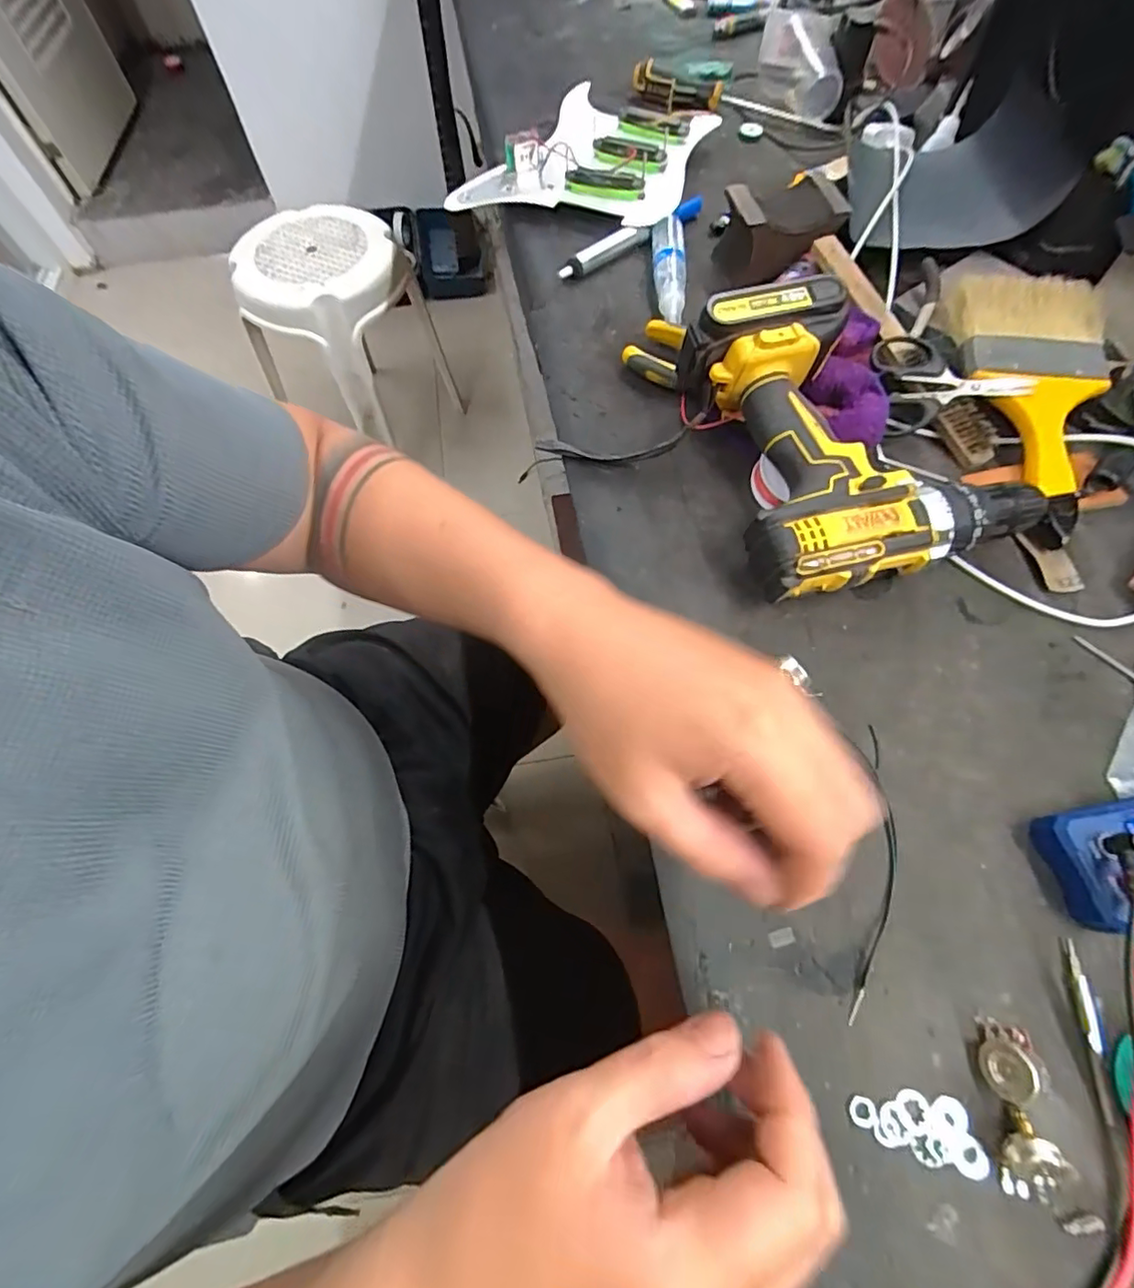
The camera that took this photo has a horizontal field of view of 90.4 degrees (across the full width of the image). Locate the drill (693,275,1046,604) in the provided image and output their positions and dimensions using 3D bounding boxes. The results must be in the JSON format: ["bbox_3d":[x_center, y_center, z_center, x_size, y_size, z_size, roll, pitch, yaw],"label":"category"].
[{"bbox_3d":[0.196,-0.141,0.380,0.188,0.094,0.194,-13,64,-4],"label":"drill"}]

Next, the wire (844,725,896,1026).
[{"bbox_3d":[0.168,0.119,0.306,0.019,0.004,0.154,12,65,8],"label":"wire"}]

